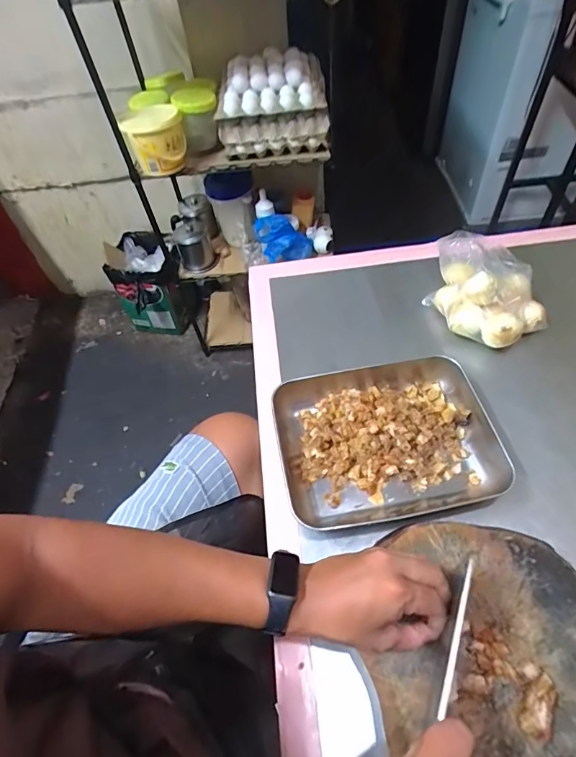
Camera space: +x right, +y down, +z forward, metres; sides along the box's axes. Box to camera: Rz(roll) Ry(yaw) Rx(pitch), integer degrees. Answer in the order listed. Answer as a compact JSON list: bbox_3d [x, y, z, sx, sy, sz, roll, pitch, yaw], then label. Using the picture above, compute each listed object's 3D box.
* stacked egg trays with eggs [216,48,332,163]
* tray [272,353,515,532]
[{"bbox_3d":[-0.043,-0.761,1.199,0.293,0.190,0.270,-5,54,2],"label":"stacked egg trays with eggs"},{"bbox_3d":[0.121,0.075,0.532,0.258,0.052,0.201,-13,54,-4],"label":"tray"}]

